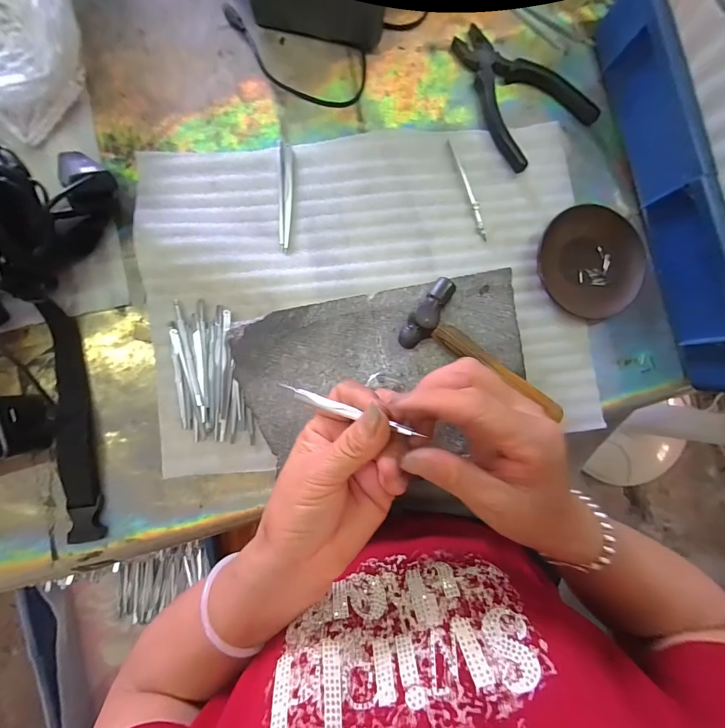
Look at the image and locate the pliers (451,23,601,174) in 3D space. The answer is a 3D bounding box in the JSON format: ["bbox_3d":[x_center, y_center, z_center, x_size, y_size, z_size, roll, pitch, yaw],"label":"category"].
[{"bbox_3d":[0.157,-0.286,0.356,0.105,0.014,0.147,-37,93,-4],"label":"pliers"}]

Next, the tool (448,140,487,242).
[{"bbox_3d":[0.109,-0.179,0.354,0.009,0.008,0.106,-20,91,-5],"label":"tool"}]

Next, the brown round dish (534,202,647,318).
[{"bbox_3d":[0.236,-0.105,0.359,0.107,0.012,0.110,0,90,-5],"label":"brown round dish"}]

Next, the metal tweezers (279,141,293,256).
[{"bbox_3d":[-0.076,-0.166,0.344,0.013,0.004,0.107,1,90,-5],"label":"metal tweezers"}]

